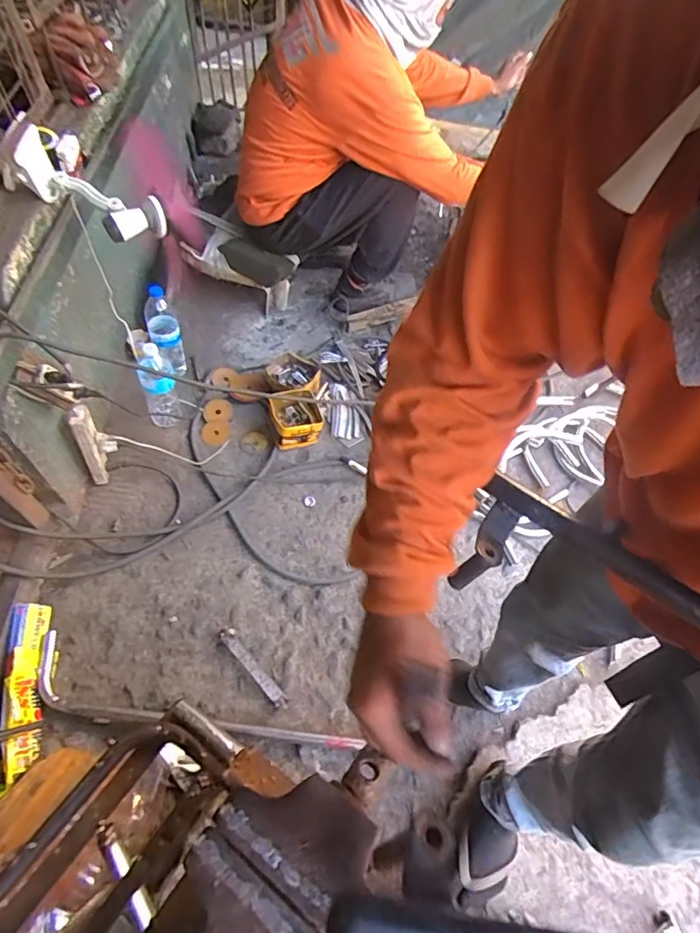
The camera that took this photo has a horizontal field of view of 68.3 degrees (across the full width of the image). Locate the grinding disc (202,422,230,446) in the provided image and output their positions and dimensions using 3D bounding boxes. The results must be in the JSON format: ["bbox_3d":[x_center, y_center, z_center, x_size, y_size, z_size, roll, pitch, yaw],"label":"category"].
[{"bbox_3d":[-0.347,-0.085,1.340,0.069,0.004,0.063,7,66,-15],"label":"grinding disc"}]

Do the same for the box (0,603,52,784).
[{"bbox_3d":[-0.608,0.413,0.976,0.076,0.037,0.302,8,52,-36],"label":"box"}]

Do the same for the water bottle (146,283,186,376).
[{"bbox_3d":[-0.472,-0.342,1.317,0.075,0.275,0.077,-15,61,-13],"label":"water bottle"}]

